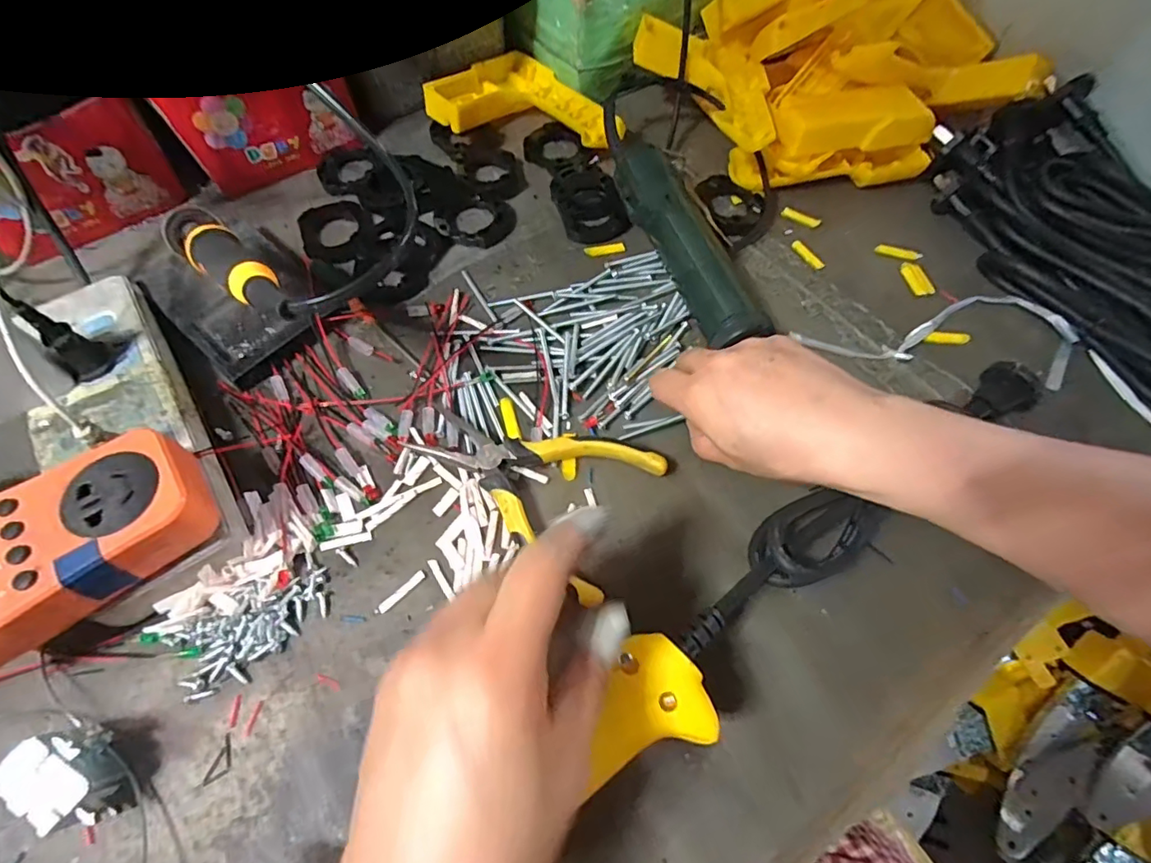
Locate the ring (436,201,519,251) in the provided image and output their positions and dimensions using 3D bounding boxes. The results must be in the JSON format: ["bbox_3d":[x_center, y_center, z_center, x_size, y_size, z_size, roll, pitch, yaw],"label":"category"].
[{"bbox_3d":[-0.078,-0.171,0.431,0.053,0.011,0.055,0,62,-1],"label":"ring"}]

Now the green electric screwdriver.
[{"bbox_3d":[0.078,-0.134,0.386,0.045,0.049,0.185,-20,64,-11],"label":"green electric screwdriver"}]

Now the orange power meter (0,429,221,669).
[{"bbox_3d":[-0.240,0.055,0.251,0.124,0.030,0.066,-32,67,-17],"label":"orange power meter"}]

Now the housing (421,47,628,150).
[{"bbox_3d":[-0.038,-0.300,0.482,0.170,0.033,0.118,8,62,3],"label":"housing"}]

